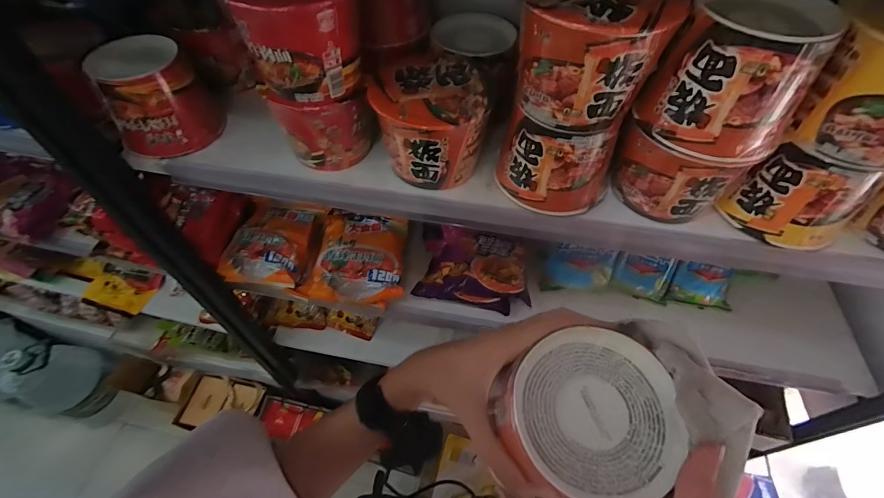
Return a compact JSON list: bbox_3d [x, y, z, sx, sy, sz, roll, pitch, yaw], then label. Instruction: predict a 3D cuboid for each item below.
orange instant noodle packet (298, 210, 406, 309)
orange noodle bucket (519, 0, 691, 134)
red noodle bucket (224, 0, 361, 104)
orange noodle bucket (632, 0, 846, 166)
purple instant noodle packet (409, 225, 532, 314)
[{"bbox_3d":[-0.150,0.016,0.733,0.162,0.067,0.163,6,54,4],"label":"orange instant noodle packet"},{"bbox_3d":[0.139,-0.197,0.392,0.128,0.107,0.132,5,54,3],"label":"orange noodle bucket"},{"bbox_3d":[-0.144,-0.228,0.410,0.113,0.120,0.105,-15,56,-11],"label":"red noodle bucket"},{"bbox_3d":[0.265,-0.157,0.367,0.121,0.114,0.099,31,60,20],"label":"orange noodle bucket"},{"bbox_3d":[0.061,0.033,0.729,0.186,0.076,0.124,10,55,7],"label":"purple instant noodle packet"}]

